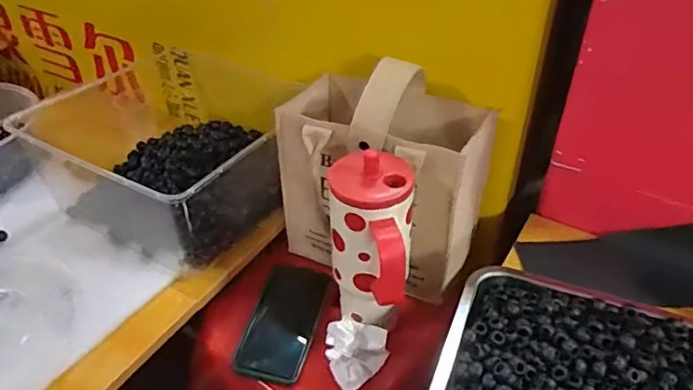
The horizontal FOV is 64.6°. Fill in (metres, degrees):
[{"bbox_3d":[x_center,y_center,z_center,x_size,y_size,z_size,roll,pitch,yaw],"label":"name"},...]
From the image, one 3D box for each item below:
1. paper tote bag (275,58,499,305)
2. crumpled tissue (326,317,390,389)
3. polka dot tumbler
[{"bbox_3d":[0.044,-0.039,0.677,0.239,0.258,0.144,19,44,23],"label":"paper tote bag"},{"bbox_3d":[0.012,0.178,0.613,0.069,0.036,0.081,-3,40,-2],"label":"crumpled tissue"},{"bbox_3d":[0.025,0.066,0.570,0.082,0.191,0.104,0,40,2],"label":"polka dot tumbler"}]

